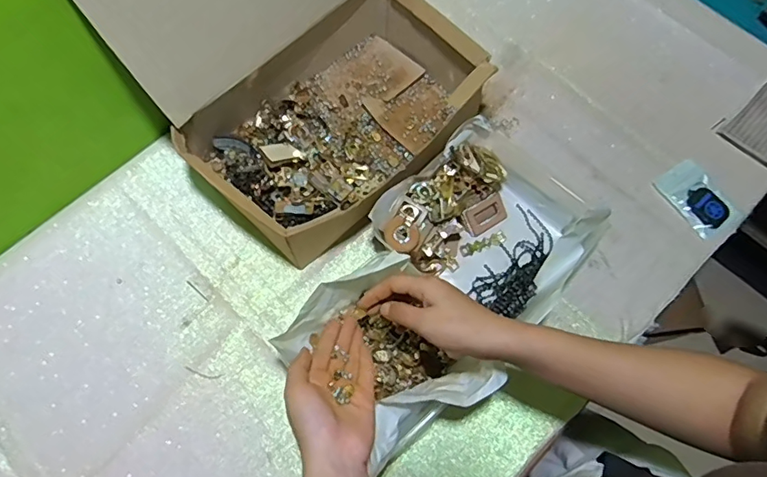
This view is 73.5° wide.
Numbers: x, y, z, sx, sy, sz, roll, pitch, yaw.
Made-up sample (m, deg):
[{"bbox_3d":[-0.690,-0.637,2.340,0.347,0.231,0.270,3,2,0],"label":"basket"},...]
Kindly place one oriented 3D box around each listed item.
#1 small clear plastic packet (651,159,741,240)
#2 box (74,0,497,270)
[{"bbox_3d":[0.399,-0.053,0.647,0.068,0.005,0.095,-31,74,-11],"label":"small clear plastic packet"},{"bbox_3d":[-0.079,-0.199,0.562,0.305,0.269,0.331,42,75,13],"label":"box"}]

